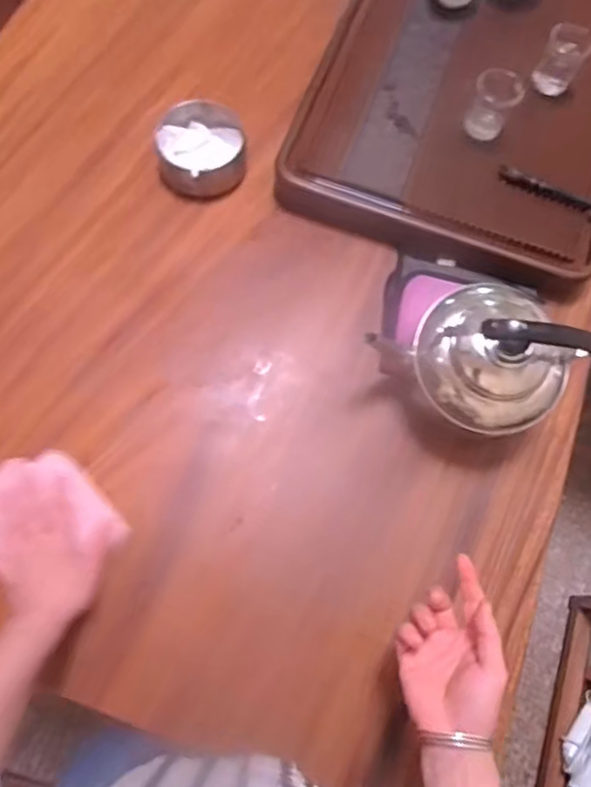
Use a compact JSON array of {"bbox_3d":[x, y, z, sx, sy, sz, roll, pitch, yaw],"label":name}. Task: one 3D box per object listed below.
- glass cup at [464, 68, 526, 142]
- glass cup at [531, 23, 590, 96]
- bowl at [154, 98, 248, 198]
[{"bbox_3d":[0.247,-0.361,0.753,0.055,0.067,0.050,1,71,-3],"label":"glass cup"},{"bbox_3d":[0.347,-0.435,0.781,0.055,0.053,0.057,1,71,-3],"label":"glass cup"},{"bbox_3d":[-0.121,-0.314,0.787,0.110,0.049,0.126,-6,71,-6],"label":"bowl"}]

